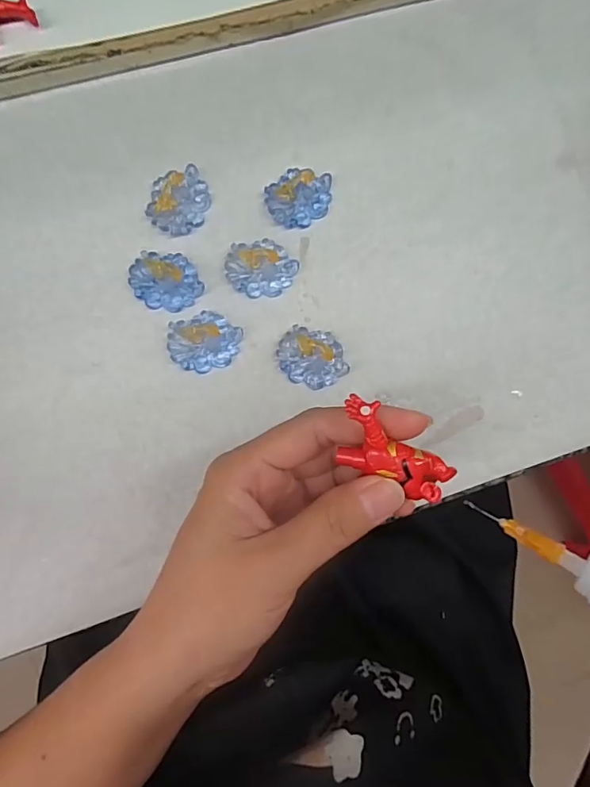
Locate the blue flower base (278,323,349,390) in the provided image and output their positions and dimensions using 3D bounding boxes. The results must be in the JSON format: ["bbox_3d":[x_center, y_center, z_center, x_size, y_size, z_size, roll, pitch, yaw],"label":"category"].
[{"bbox_3d":[0.010,-0.019,0.247,0.038,0.010,0.030,20,84,-3],"label":"blue flower base"}]

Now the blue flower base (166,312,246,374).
[{"bbox_3d":[-0.047,-0.027,0.244,0.037,0.006,0.030,-23,88,-6],"label":"blue flower base"}]

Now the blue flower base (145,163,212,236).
[{"bbox_3d":[-0.063,-0.103,0.250,0.034,0.006,0.031,-26,88,-6],"label":"blue flower base"}]

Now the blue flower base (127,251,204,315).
[{"bbox_3d":[-0.068,-0.059,0.246,0.036,0.005,0.031,-3,86,-5],"label":"blue flower base"}]

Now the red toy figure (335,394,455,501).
[{"bbox_3d":[0.033,0.022,0.165,0.046,0.014,0.021,36,84,-4],"label":"red toy figure"}]

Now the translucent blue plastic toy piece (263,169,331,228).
[{"bbox_3d":[0.002,-0.107,0.254,0.036,0.006,0.030,-3,86,-5],"label":"translucent blue plastic toy piece"}]

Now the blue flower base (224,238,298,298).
[{"bbox_3d":[-0.018,-0.068,0.248,0.038,0.010,0.030,-8,86,-5],"label":"blue flower base"}]

